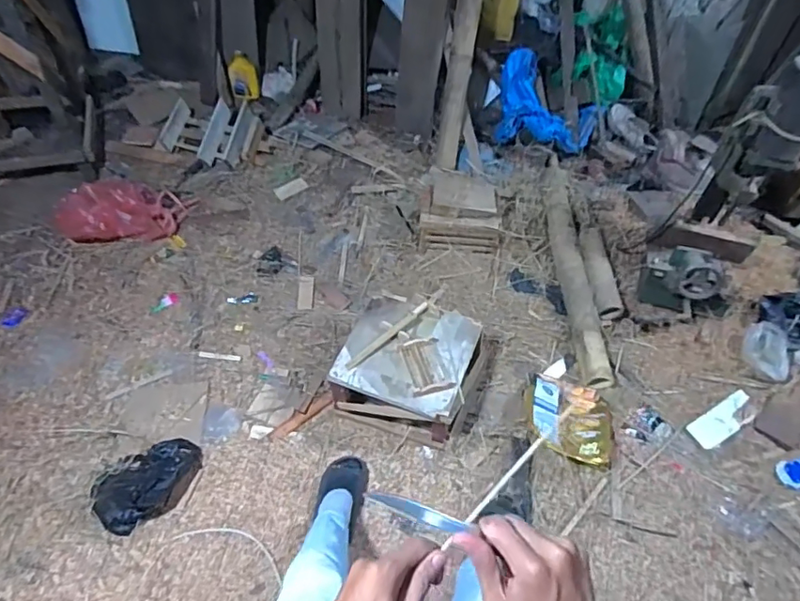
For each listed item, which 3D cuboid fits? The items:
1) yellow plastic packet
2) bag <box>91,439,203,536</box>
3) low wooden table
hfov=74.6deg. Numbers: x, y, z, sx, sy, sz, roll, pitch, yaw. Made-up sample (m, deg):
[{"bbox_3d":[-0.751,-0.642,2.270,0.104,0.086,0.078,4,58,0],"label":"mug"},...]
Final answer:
[{"bbox_3d":[0.453,0.308,1.392,0.229,0.077,0.268,5,53,1],"label":"yellow plastic packet"},{"bbox_3d":[-0.587,0.410,1.221,0.241,0.055,0.171,-33,61,-24],"label":"bag"},{"bbox_3d":[0.030,0.177,1.393,0.332,0.188,0.306,18,53,11],"label":"low wooden table"}]

